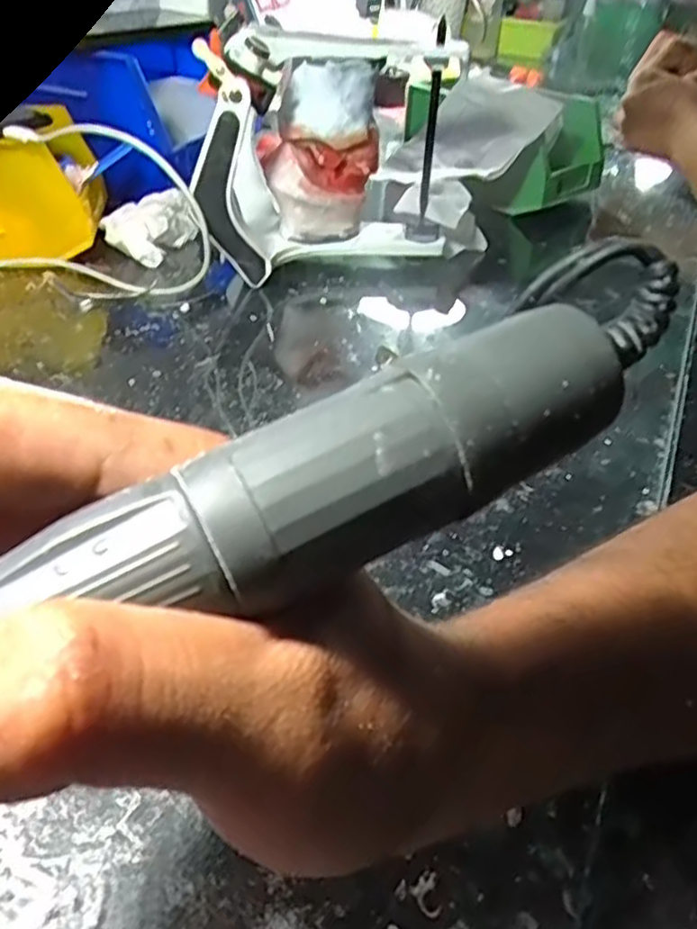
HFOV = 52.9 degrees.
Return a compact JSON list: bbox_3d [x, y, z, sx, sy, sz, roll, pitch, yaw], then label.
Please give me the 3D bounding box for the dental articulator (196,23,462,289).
[{"bbox_3d":[-0.008,-0.201,0.482,0.169,0.151,0.121,5,39,2],"label":"dental articulator"}]

